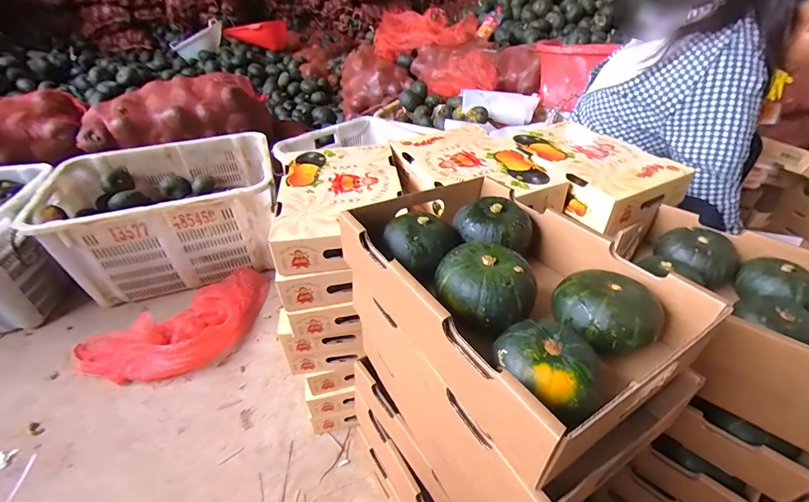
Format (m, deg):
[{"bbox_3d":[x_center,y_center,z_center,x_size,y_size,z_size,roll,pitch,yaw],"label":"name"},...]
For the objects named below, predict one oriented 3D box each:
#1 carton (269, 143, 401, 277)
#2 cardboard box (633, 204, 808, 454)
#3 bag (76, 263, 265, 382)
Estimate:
[{"bbox_3d":[-0.116,-0.098,0.700,0.210,0.073,0.317,-4,39,-4],"label":"carton"},{"bbox_3d":[0.438,0.088,0.474,0.299,0.128,0.217,30,48,32],"label":"cardboard box"},{"bbox_3d":[-0.611,0.213,1.082,0.248,0.087,0.509,29,48,32],"label":"bag"}]

